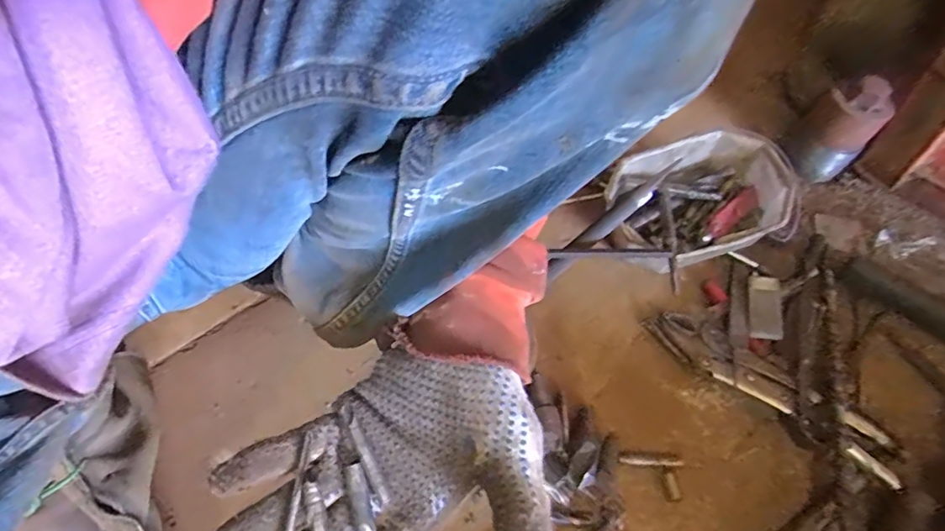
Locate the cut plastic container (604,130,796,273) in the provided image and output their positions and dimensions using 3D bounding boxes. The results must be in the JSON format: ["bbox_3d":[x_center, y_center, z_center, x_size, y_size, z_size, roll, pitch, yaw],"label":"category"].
[{"bbox_3d":[0.236,-0.056,0.558,0.184,0.113,0.142,-15,52,-12],"label":"cut plastic container"}]

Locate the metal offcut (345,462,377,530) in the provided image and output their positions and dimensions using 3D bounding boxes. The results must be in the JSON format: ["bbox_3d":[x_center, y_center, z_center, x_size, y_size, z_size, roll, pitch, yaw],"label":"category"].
[{"bbox_3d":[-0.059,0.124,0.270,0.010,0.006,0.038,-12,67,-12],"label":"metal offcut"}]

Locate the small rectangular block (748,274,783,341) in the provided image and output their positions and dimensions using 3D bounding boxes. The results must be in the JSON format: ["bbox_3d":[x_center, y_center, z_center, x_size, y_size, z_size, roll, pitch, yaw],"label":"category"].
[{"bbox_3d":[0.295,0.040,0.516,0.029,0.011,0.077,14,51,10],"label":"small rectangular block"}]

